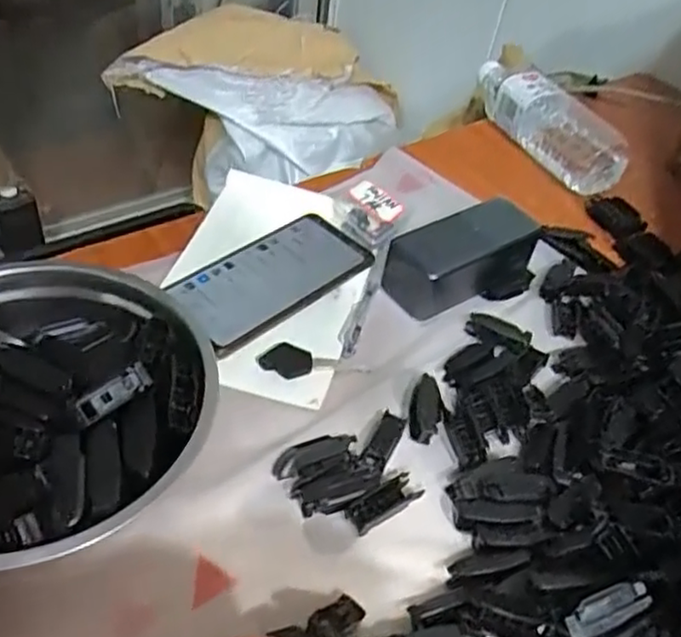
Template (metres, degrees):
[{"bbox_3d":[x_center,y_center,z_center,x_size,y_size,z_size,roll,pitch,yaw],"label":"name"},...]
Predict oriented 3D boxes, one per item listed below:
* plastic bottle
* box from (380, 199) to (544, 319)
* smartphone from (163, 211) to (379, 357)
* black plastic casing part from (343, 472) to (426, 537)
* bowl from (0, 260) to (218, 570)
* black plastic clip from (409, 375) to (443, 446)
[{"bbox_3d":[0.215,-0.212,0.716,0.060,0.053,0.199,-14,51,-21],"label":"plastic bottle"},{"bbox_3d":[0.100,-0.053,0.550,0.128,0.045,0.059,-22,55,-26],"label":"box"},{"bbox_3d":[-0.051,-0.033,0.533,0.156,0.007,0.077,-33,60,-32],"label":"smartphone"},{"bbox_3d":[0.026,0.112,0.411,0.046,0.011,0.017,-22,52,-28],"label":"black plastic casing part"},{"bbox_3d":[-0.175,0.057,0.398,0.193,0.080,0.200,5,45,-5],"label":"bowl"},{"bbox_3d":[0.059,0.061,0.466,0.020,0.007,0.051,10,45,1],"label":"black plastic clip"}]

